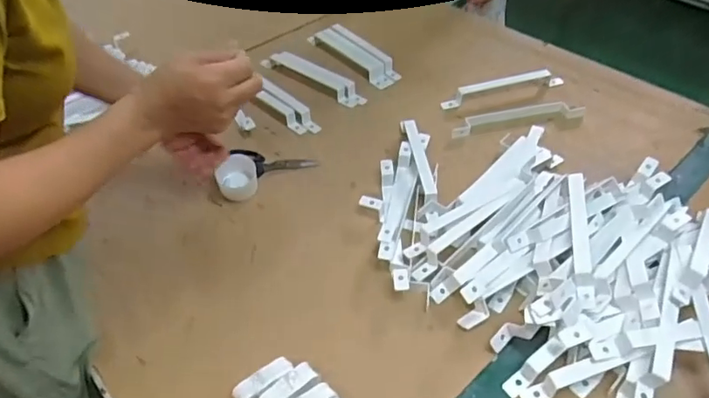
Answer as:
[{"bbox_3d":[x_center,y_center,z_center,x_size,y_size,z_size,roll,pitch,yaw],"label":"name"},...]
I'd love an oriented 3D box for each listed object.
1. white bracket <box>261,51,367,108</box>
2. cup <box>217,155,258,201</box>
[{"bbox_3d":[-0.085,-0.260,1.133,0.253,0.033,0.056,29,55,28],"label":"white bracket"},{"bbox_3d":[-0.195,-0.035,0.897,0.062,0.055,0.059,-1,46,1],"label":"cup"}]

